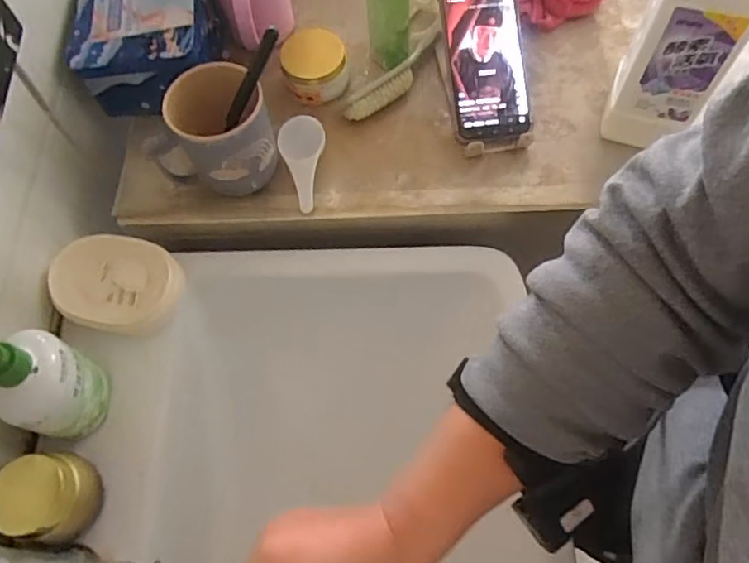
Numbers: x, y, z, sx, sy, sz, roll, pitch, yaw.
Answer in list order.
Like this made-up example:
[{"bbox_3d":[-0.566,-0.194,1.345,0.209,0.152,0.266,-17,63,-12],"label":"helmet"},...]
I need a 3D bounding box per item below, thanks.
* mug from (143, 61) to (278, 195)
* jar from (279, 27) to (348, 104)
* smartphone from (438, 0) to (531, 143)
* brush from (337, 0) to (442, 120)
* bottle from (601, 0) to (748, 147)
[{"bbox_3d":[-0.149,-0.138,0.562,0.103,0.108,0.086,1,66,3],"label":"mug"},{"bbox_3d":[-0.064,-0.230,0.625,0.070,0.043,0.063,-11,66,-2],"label":"jar"},{"bbox_3d":[0.112,-0.222,0.595,0.076,0.017,0.158,-7,88,0],"label":"smartphone"},{"bbox_3d":[0.039,-0.270,0.642,0.057,0.053,0.244,24,69,13],"label":"brush"},{"bbox_3d":[0.262,-0.207,0.499,0.080,0.242,0.060,19,68,11],"label":"bottle"}]

